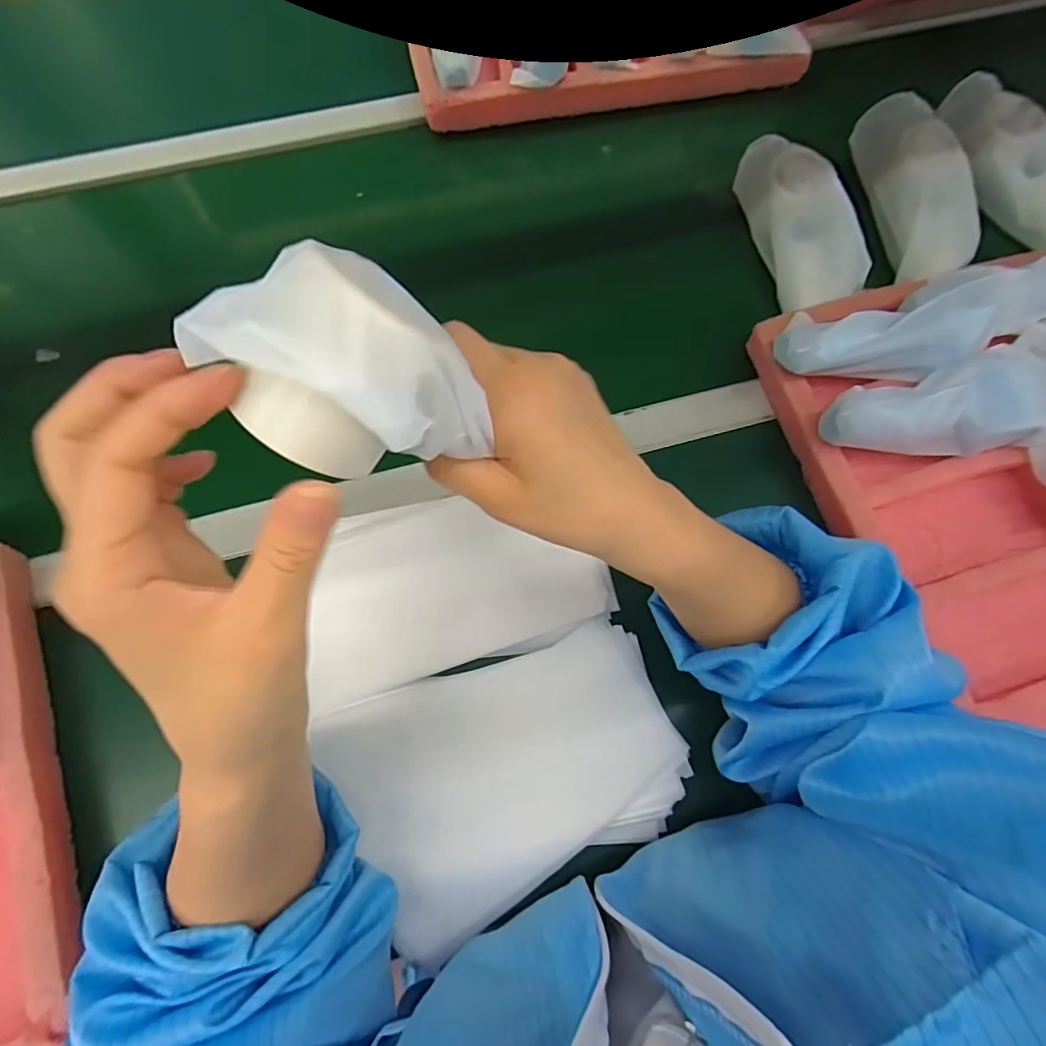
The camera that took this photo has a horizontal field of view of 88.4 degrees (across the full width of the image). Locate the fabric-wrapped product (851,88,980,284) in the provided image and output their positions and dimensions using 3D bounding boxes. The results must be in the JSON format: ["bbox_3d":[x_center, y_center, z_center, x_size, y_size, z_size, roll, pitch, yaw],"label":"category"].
[{"bbox_3d":[0.385,-0.332,0.525,0.070,0.046,0.194,-7,71,-2],"label":"fabric-wrapped product"}]

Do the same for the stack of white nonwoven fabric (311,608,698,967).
[{"bbox_3d":[-0.006,0.167,0.375,0.221,0.024,0.160,-26,73,-9],"label":"stack of white nonwoven fabric"}]

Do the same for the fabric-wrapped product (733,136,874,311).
[{"bbox_3d":[0.263,-0.292,0.510,0.072,0.049,0.171,-13,72,-5],"label":"fabric-wrapped product"}]

